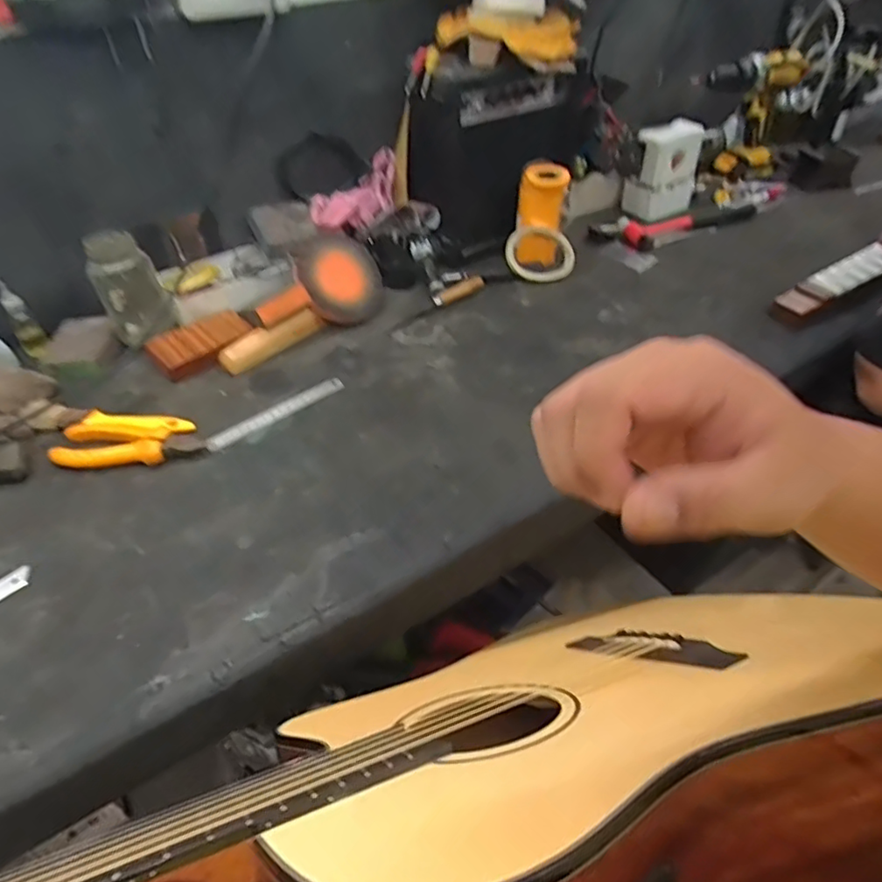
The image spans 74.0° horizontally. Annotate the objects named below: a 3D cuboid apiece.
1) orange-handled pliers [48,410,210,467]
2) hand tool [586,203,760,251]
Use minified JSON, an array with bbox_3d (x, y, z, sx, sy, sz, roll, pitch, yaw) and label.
[{"bbox_3d":[-0.326,0.000,0.621,0.147,0.021,0.070,5,44,4],"label":"orange-handled pliers"},{"bbox_3d":[0.398,-0.357,0.970,0.295,0.024,0.074,-12,44,-11],"label":"hand tool"}]

